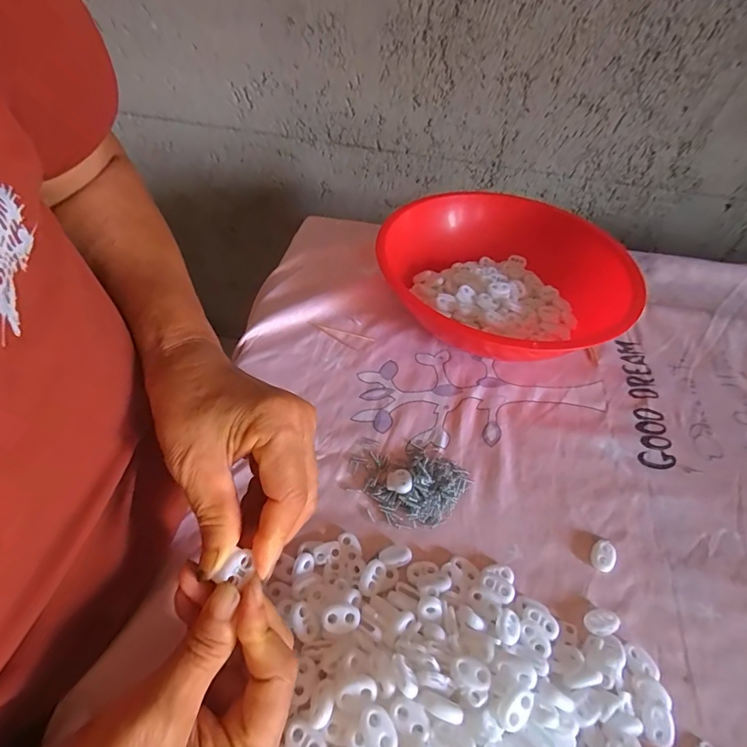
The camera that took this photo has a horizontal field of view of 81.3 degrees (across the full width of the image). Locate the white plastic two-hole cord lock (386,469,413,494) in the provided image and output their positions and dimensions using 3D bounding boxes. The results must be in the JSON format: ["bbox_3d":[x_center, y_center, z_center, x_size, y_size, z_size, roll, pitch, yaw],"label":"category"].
[{"bbox_3d":[0.020,0.082,0.333,0.019,0.009,0.022,10,49,4],"label":"white plastic two-hole cord lock"}]

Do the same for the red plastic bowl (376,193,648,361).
[{"bbox_3d":[0.129,-0.091,0.452,0.225,0.081,0.233,2,49,-3],"label":"red plastic bowl"}]

